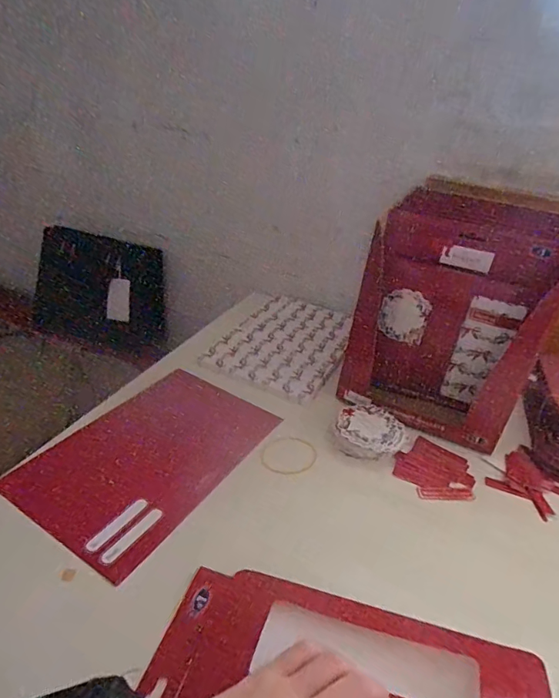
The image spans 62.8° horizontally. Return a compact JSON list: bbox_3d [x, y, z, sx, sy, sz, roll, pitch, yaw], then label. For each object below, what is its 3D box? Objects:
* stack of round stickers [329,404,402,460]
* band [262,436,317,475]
[{"bbox_3d":[0.105,0.098,0.539,0.075,0.028,0.084,24,37,26],"label":"stack of round stickers"},{"bbox_3d":[0.011,0.116,0.512,0.063,0.004,0.053,3,33,-5],"label":"band"}]

